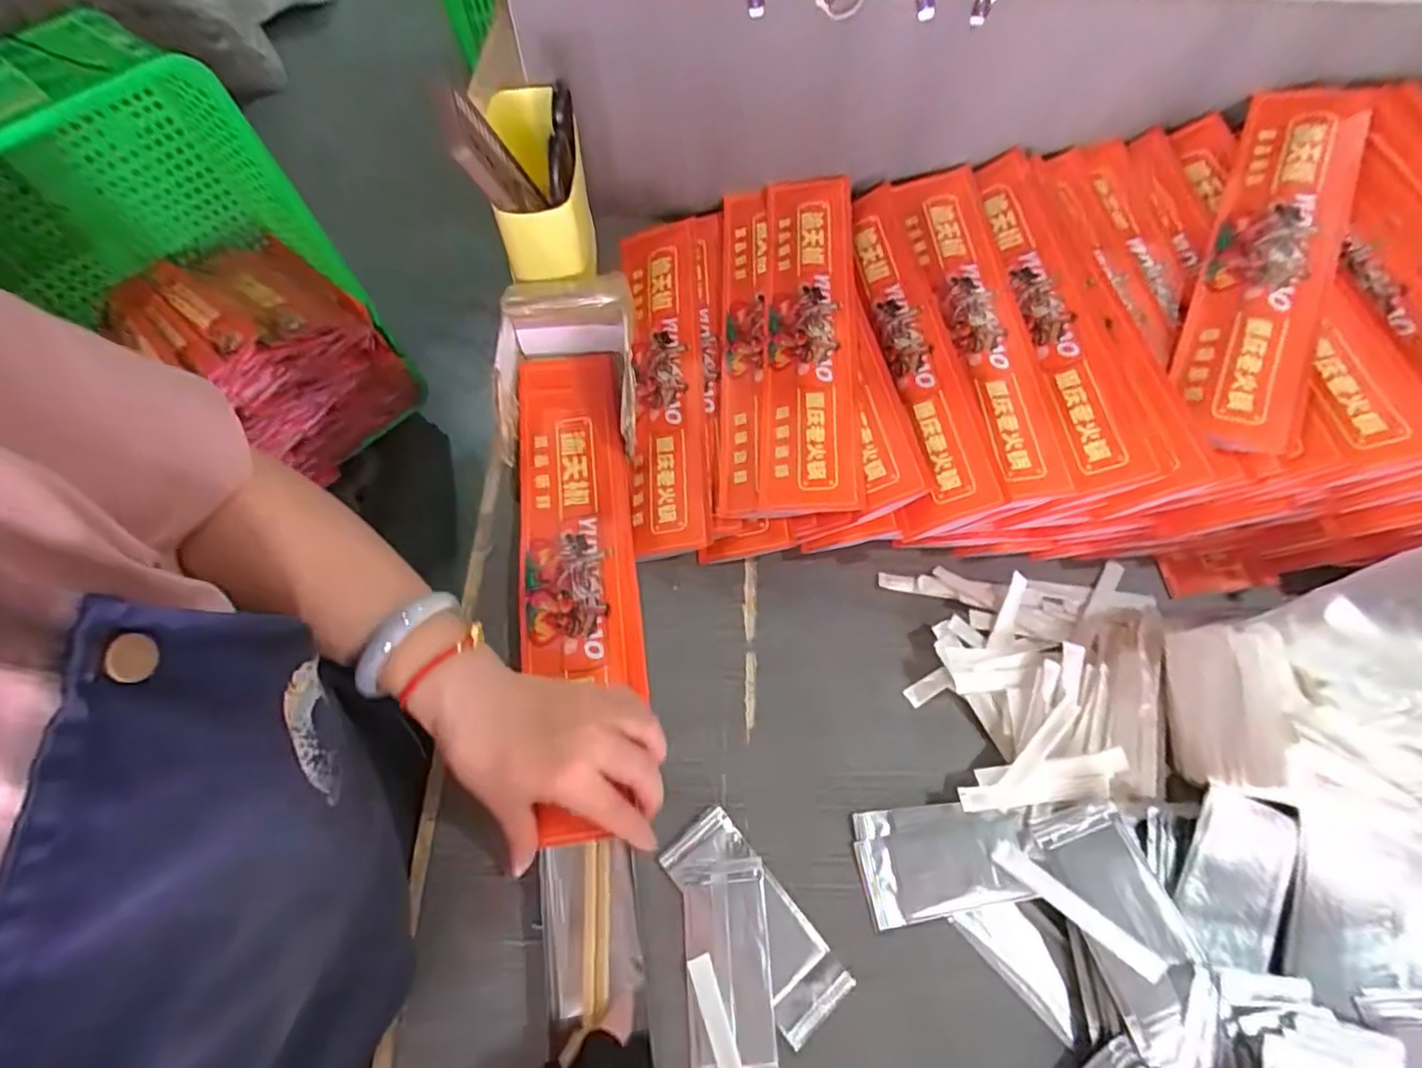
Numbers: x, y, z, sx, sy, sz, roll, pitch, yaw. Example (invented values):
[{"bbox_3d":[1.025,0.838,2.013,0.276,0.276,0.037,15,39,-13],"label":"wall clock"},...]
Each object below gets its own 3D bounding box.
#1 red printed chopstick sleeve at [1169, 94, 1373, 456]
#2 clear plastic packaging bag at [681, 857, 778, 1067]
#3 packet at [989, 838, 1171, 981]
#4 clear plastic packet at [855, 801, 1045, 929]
[{"bbox_3d":[0.382,-0.191,0.430,0.071,0.008,0.308,18,72,28],"label":"red printed chopstick sleeve"},{"bbox_3d":[0.011,0.259,0.356,0.048,0.005,0.130,-3,65,-2],"label":"clear plastic packaging bag"},{"bbox_3d":[0.207,0.214,0.362,0.092,0.004,0.015,35,84,27],"label":"packet"},{"bbox_3d":[0.143,0.197,0.384,0.103,0.013,0.061,-8,65,-4],"label":"clear plastic packet"}]

